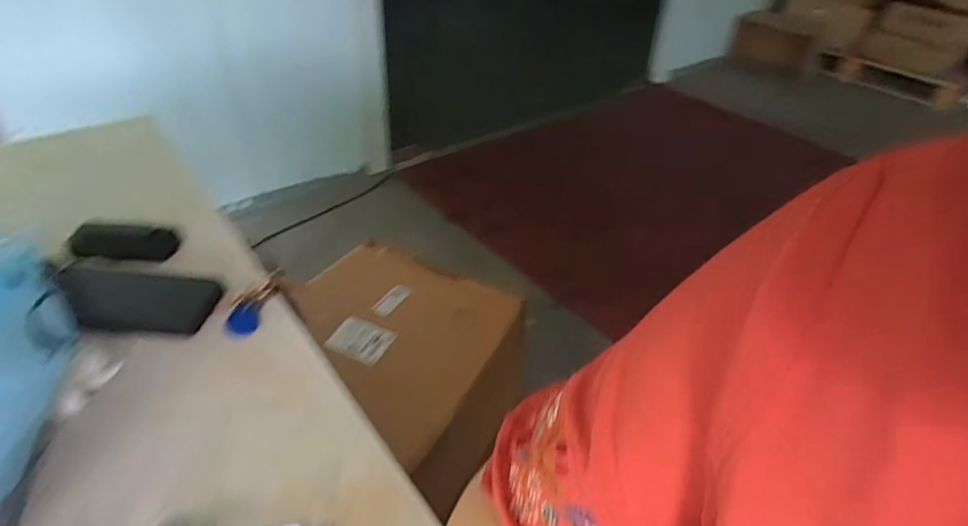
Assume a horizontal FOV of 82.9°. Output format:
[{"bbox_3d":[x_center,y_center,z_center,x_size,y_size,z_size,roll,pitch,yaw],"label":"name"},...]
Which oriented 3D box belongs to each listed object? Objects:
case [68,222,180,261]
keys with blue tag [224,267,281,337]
[{"bbox_3d":[-0.389,-0.025,0.593,0.097,0.035,0.029,0,38,-5],"label":"case"},{"bbox_3d":[-0.225,0.036,0.537,0.031,0.010,0.081,15,51,9],"label":"keys with blue tag"}]

